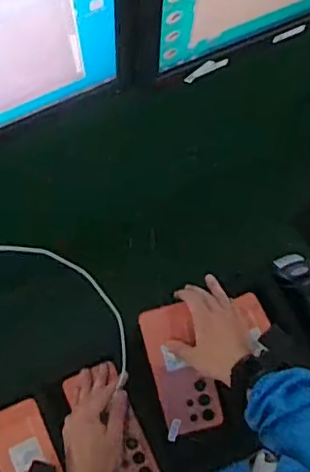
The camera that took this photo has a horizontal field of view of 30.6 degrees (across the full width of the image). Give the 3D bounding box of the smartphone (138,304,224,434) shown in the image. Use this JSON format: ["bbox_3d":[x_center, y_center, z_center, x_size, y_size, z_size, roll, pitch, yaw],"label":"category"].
[{"bbox_3d":[0.033,0.175,0.750,0.075,0.016,0.164,-17,82,6],"label":"smartphone"}]

